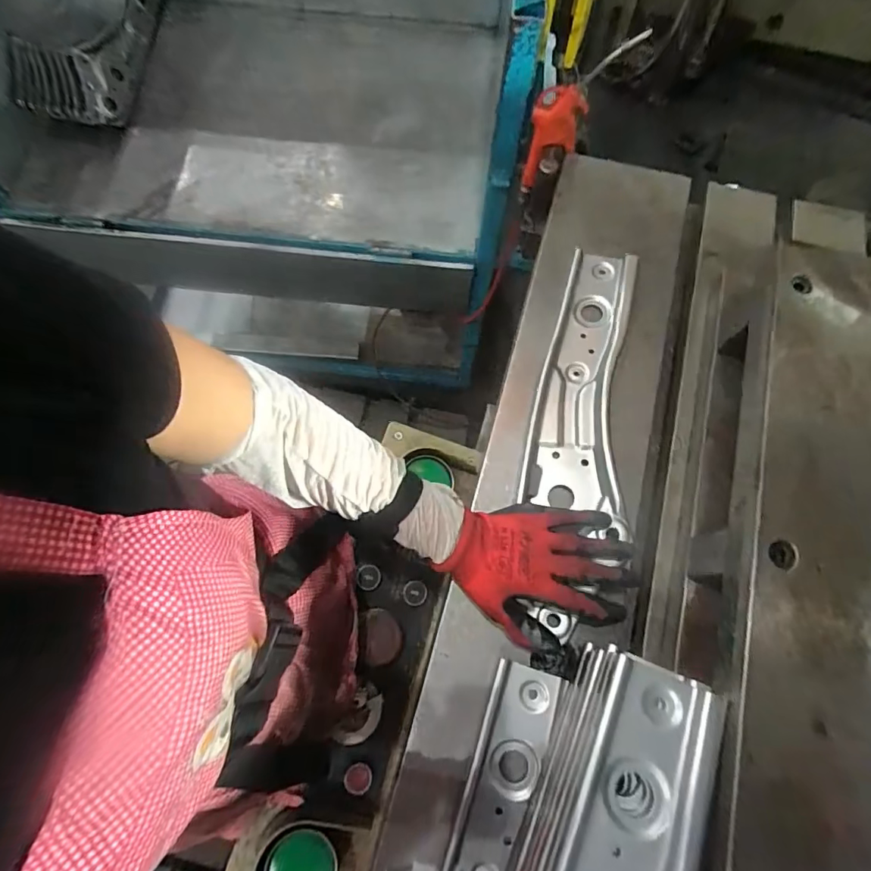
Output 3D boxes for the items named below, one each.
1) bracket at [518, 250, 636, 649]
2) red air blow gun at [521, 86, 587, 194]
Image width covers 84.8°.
[{"bbox_3d":[0.157,-0.017,0.511,0.100,0.019,0.423,12,71,3],"label":"bracket"},{"bbox_3d":[0.158,-0.399,0.644,0.062,0.137,0.020,-2,71,-1],"label":"red air blow gun"}]

